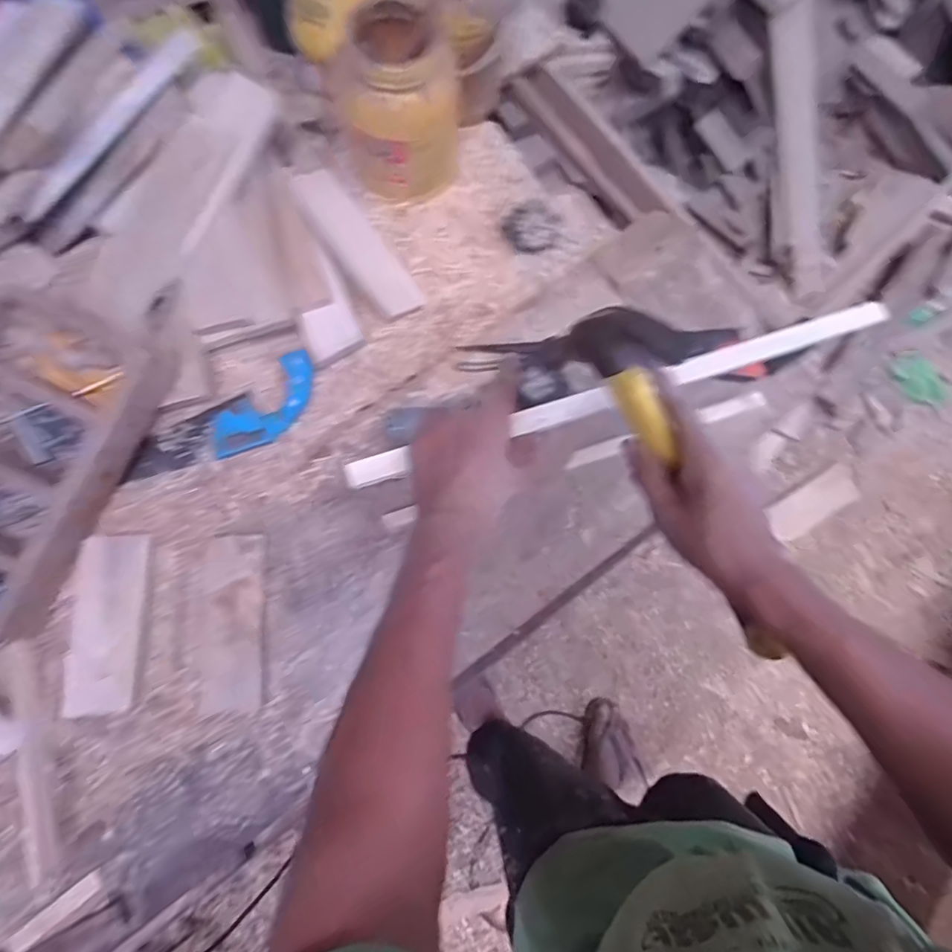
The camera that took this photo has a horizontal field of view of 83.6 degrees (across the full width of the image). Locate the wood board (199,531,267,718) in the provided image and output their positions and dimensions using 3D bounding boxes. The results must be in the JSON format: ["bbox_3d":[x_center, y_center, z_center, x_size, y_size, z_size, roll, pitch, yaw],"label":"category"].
[{"bbox_3d":[-0.291,0.173,0.641,0.064,0.023,0.203,-3,73,0],"label":"wood board"}]

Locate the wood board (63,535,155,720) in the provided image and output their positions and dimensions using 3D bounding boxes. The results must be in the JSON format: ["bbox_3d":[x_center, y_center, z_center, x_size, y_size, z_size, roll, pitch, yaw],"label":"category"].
[{"bbox_3d":[-0.434,0.171,0.625,0.073,0.024,0.198,-2,73,0],"label":"wood board"}]

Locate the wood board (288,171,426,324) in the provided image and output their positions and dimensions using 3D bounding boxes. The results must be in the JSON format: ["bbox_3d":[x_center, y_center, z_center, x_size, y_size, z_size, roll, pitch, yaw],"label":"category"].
[{"bbox_3d":[-0.161,-0.316,0.734,0.060,0.013,0.217,-43,107,-11],"label":"wood board"}]

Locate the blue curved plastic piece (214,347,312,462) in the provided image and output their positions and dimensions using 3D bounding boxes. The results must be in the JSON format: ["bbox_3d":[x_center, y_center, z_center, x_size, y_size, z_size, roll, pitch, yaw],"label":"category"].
[{"bbox_3d":[-0.279,-0.091,0.717,0.169,0.014,0.076,-41,95,-8],"label":"blue curved plastic piece"}]

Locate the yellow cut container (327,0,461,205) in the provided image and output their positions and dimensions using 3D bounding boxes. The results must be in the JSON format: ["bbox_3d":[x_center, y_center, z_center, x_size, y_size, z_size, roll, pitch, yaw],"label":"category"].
[{"bbox_3d":[-0.102,-0.480,0.716,0.159,0.200,0.160,-7,73,-1],"label":"yellow cut container"}]

